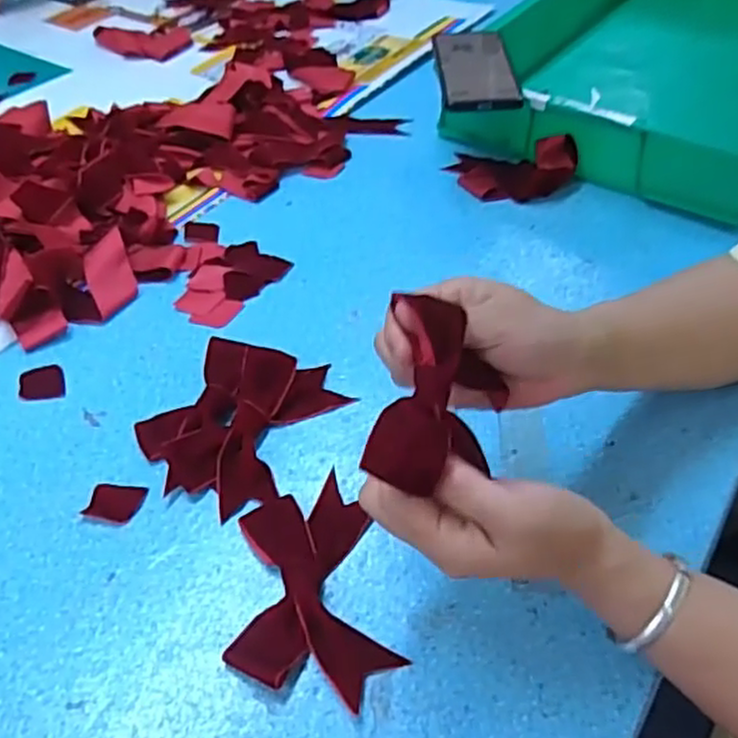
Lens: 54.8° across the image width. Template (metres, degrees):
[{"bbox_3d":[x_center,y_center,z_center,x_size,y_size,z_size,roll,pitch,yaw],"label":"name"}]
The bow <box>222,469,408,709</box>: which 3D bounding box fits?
[{"bbox_3d":[-0.039,0.132,0.434,0.093,0.012,0.139,-11,48,-9],"label":"bow"}]

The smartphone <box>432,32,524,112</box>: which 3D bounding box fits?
[{"bbox_3d":[0.111,-0.311,0.741,0.078,0.012,0.156,-2,46,-1],"label":"smartphone"}]

